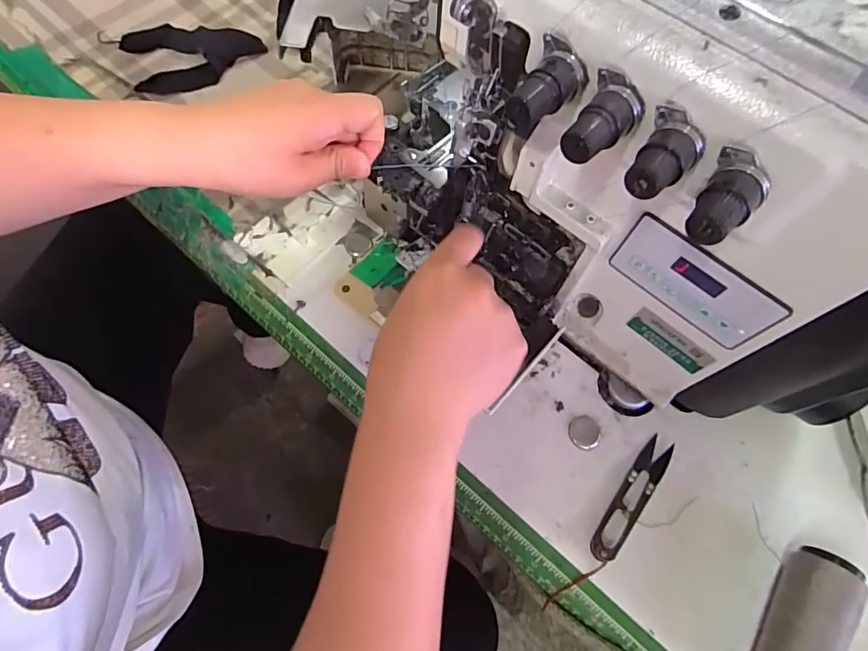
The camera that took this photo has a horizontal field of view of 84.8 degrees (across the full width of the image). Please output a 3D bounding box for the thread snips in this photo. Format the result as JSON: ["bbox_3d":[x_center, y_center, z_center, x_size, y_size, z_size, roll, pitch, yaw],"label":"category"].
[{"bbox_3d":[0.142,0.122,0.338,0.020,0.011,0.100,37,70,13],"label":"thread snips"}]

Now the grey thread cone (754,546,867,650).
[{"bbox_3d":[0.224,0.194,0.294,0.033,0.039,0.108,33,69,11],"label":"grey thread cone"}]

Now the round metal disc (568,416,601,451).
[{"bbox_3d":[0.115,0.081,0.359,0.024,0.004,0.024,3,67,-1],"label":"round metal disc"}]

